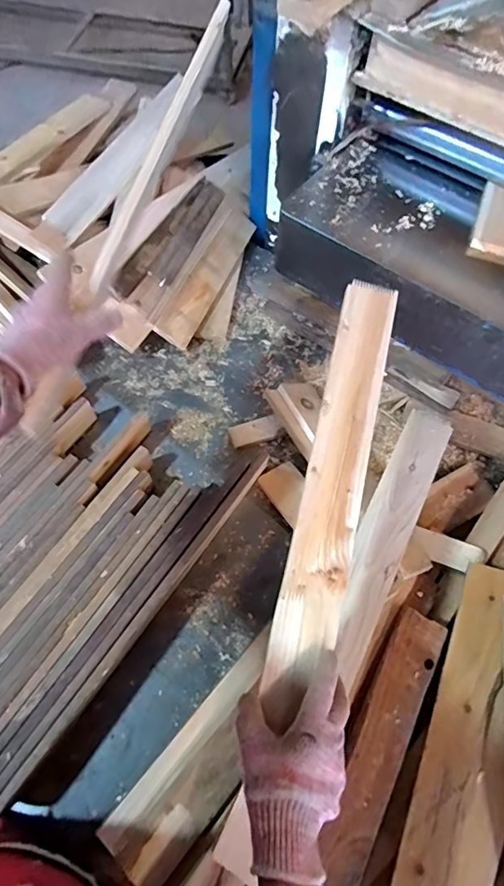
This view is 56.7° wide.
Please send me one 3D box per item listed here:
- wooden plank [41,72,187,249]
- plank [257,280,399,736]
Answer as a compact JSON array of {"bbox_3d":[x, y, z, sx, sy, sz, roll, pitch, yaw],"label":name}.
[{"bbox_3d":[-0.252,-0.585,0.949,0.080,0.032,0.479,28,68,-1],"label":"wooden plank"},{"bbox_3d":[0.100,0.034,0.541,0.069,0.013,0.512,14,72,5],"label":"plank"}]

